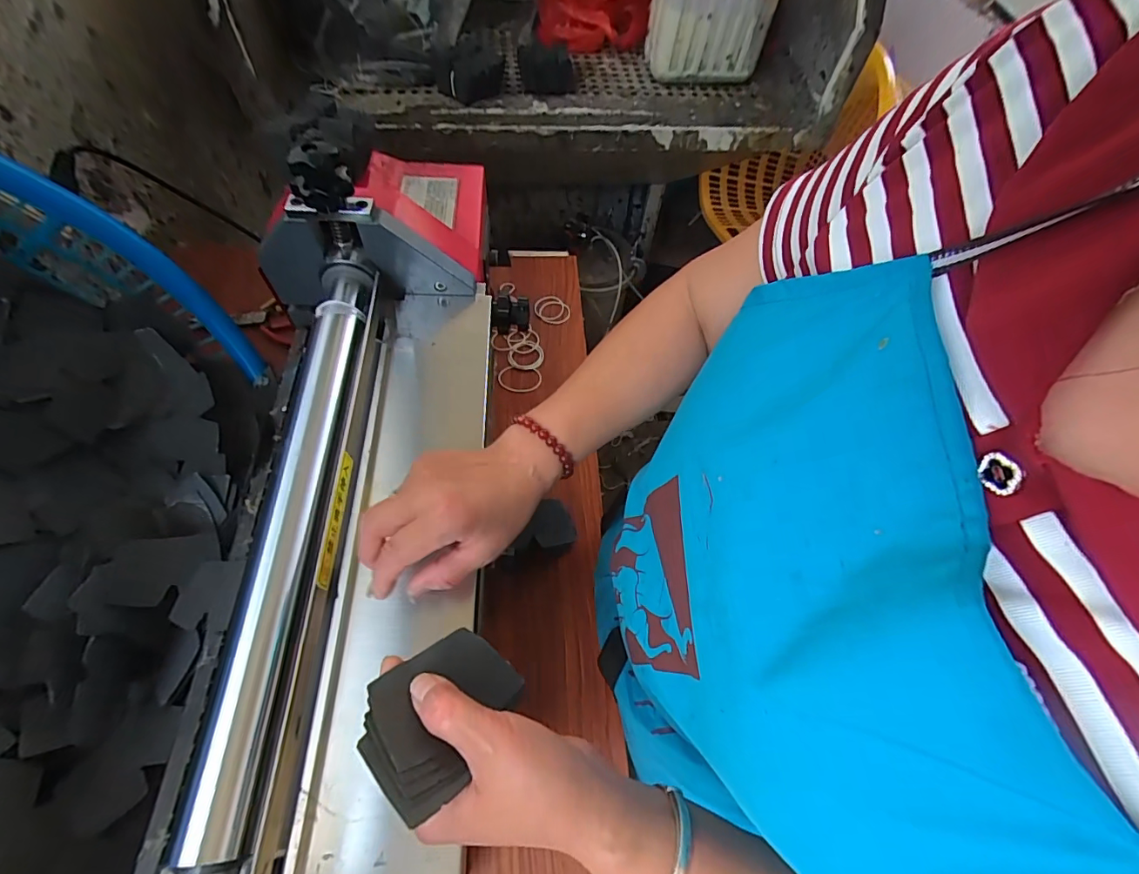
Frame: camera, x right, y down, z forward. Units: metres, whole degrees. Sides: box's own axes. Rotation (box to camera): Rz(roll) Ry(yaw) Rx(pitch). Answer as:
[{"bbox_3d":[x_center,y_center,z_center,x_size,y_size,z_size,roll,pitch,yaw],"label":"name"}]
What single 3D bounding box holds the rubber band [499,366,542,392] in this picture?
[{"bbox_3d":[-0.070,-0.082,0.698,0.060,0.008,0.046,-7,59,-6],"label":"rubber band"}]

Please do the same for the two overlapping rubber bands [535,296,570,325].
[{"bbox_3d":[-0.027,-0.198,0.764,0.053,0.006,0.060,-7,60,-8],"label":"two overlapping rubber bands"}]

